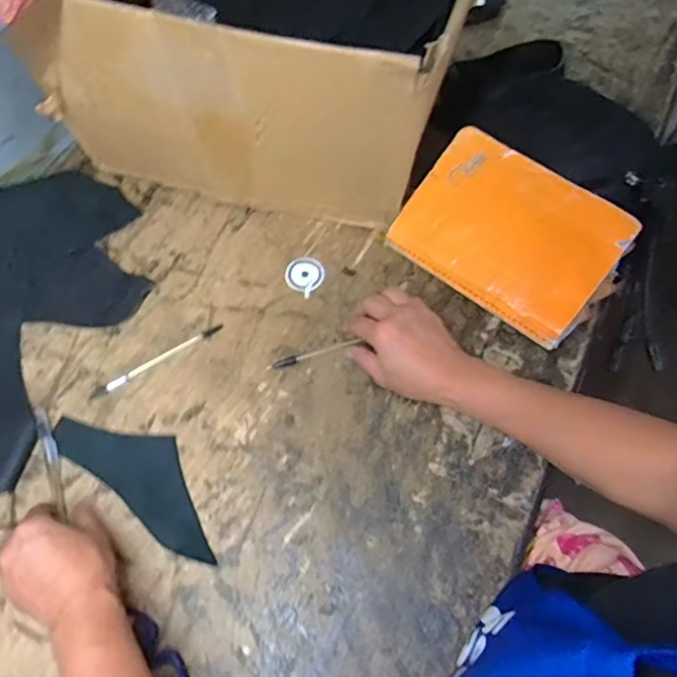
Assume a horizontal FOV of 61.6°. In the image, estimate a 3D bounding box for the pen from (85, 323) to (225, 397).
[{"bbox_3d":[-0.175,0.021,0.552,0.137,0.006,0.008,-31,68,-12],"label":"pen"}]

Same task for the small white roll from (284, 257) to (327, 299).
[{"bbox_3d":[-0.035,-0.067,0.589,0.041,0.004,0.040,-1,65,1],"label":"small white roll"}]

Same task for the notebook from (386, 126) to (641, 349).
[{"bbox_3d":[0.162,-0.104,0.551,0.198,0.010,0.141,39,95,22],"label":"notebook"}]

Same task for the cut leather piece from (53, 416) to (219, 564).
[{"bbox_3d":[-0.171,0.119,0.506,0.187,0.004,0.065,34,68,17],"label":"cut leather piece"}]

